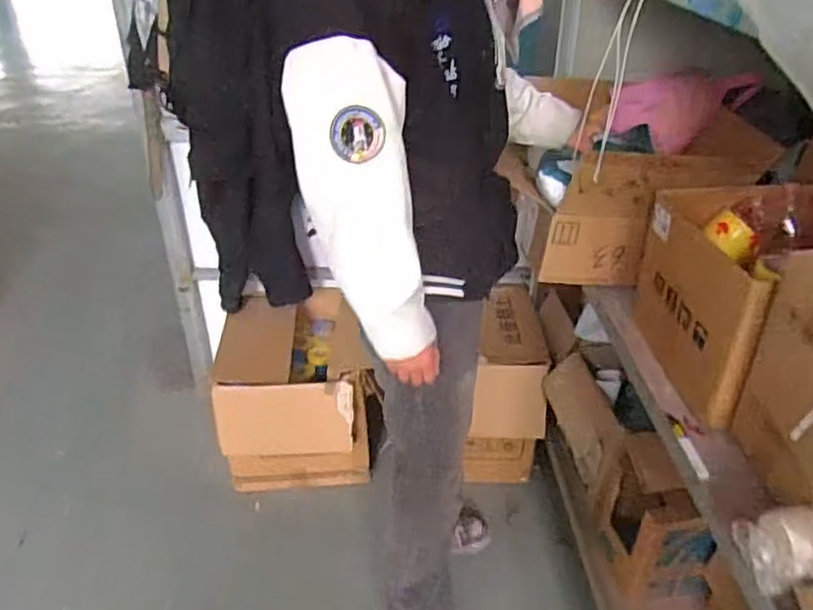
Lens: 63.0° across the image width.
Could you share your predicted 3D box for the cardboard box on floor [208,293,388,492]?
[{"bbox_3d":[-0.278,0.236,1.759,0.401,0.388,0.339,-4,34,-8],"label":"cardboard box on floor"}]

